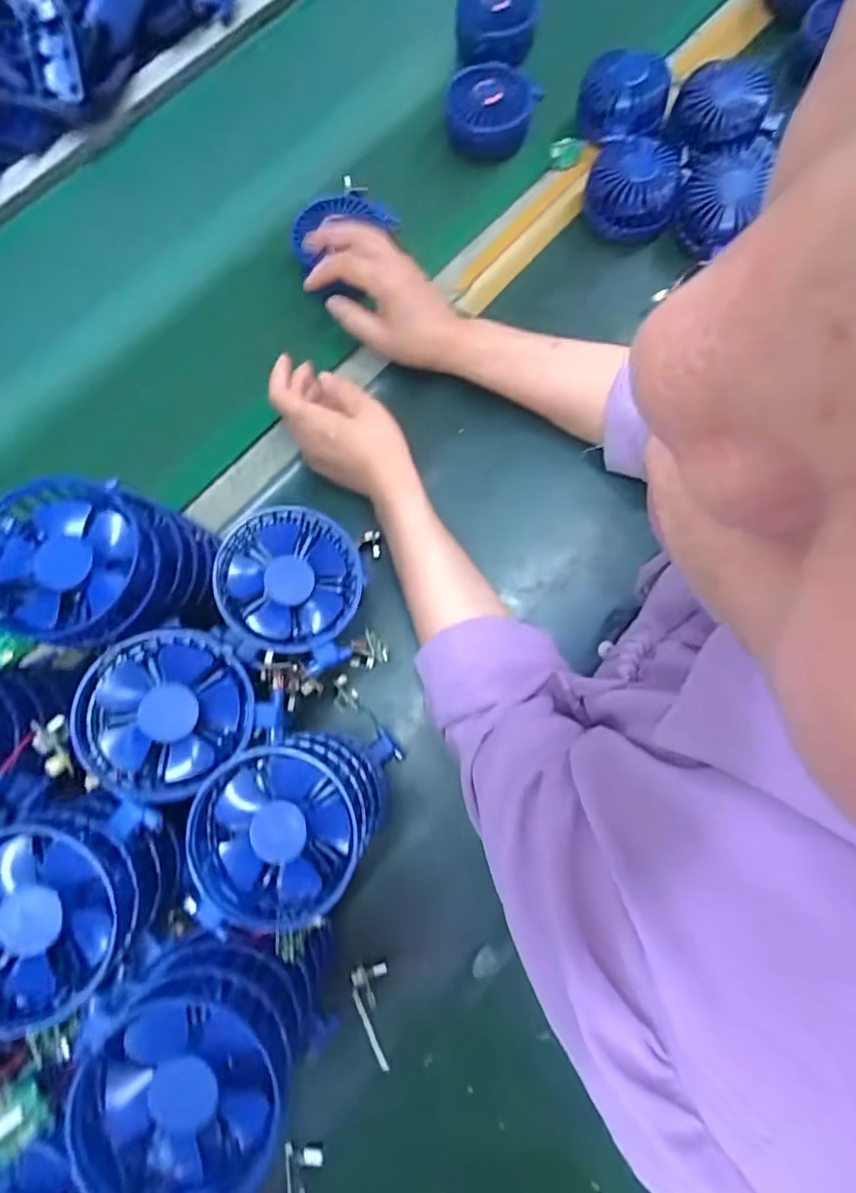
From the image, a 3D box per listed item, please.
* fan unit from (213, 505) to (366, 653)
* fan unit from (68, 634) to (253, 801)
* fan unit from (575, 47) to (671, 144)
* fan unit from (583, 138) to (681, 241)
[{"bbox_3d":[-0.092,-0.010,0.368,0.088,0.042,0.088,-1,93,-17],"label":"fan unit"},{"bbox_3d":[-0.149,0.065,0.317,0.088,0.030,0.088,6,76,-23],"label":"fan unit"},{"bbox_3d":[0.192,-0.493,0.551,0.085,0.044,0.085,-1,75,3],"label":"fan unit"},{"bbox_3d":[0.198,-0.396,0.537,0.087,0.043,0.092,12,76,6],"label":"fan unit"}]

